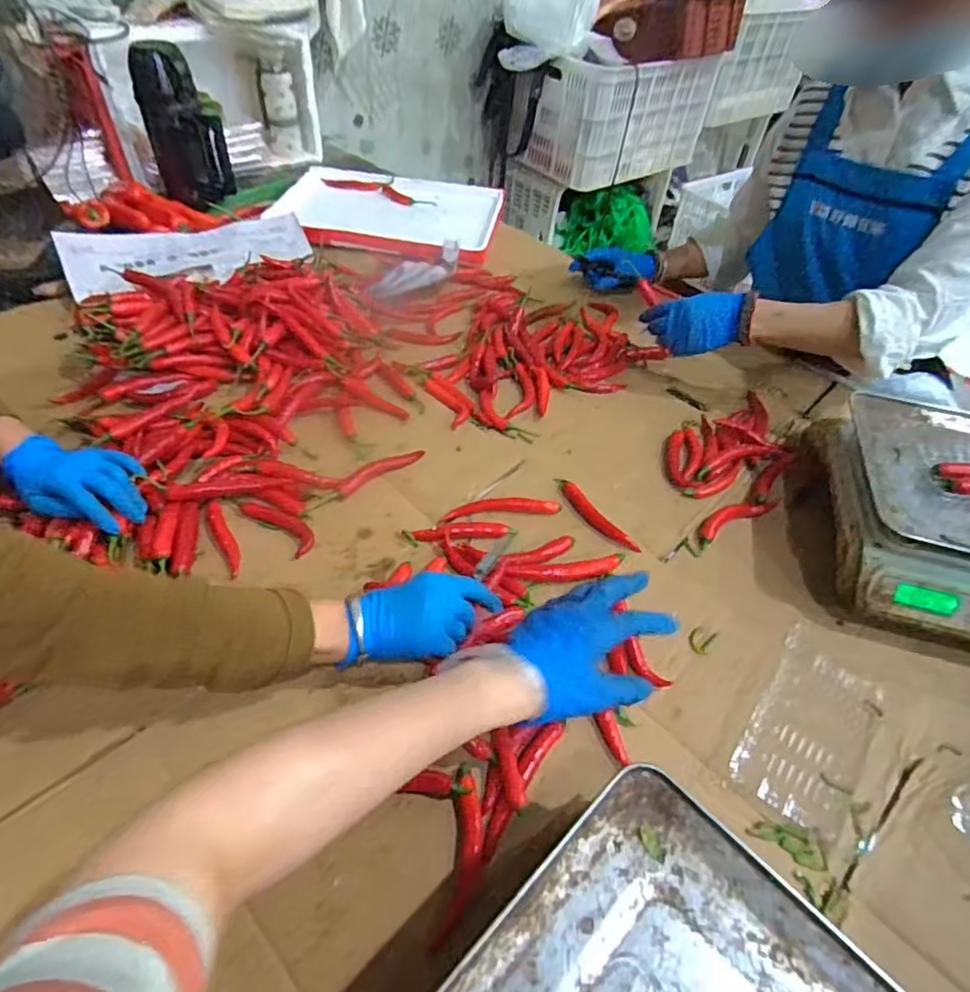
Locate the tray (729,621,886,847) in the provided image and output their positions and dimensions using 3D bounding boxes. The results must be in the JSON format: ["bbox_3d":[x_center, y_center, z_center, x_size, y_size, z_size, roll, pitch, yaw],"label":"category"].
[{"bbox_3d":[0.299,0.203,0.530,0.098,0.028,0.173,30,52,22],"label":"tray"}]

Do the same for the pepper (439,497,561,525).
[{"bbox_3d":[0.018,0.012,0.690,0.138,0.015,0.031,-2,47,-7],"label":"pepper"}]

